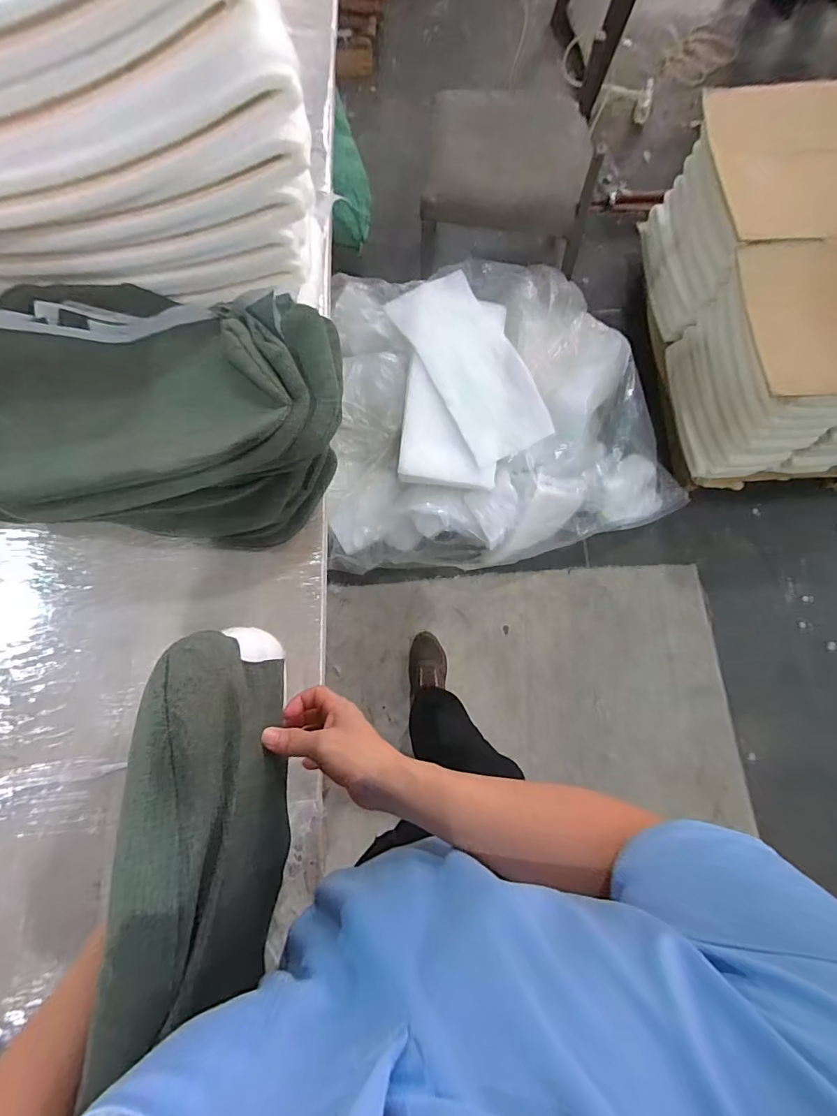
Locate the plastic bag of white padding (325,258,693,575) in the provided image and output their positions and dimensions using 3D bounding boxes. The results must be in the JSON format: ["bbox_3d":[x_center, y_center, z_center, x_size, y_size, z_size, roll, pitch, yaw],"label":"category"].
[{"bbox_3d":[0.300,-0.416,1.357,0.981,0.314,0.826,-1,75,0],"label":"plastic bag of white padding"}]

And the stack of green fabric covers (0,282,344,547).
[{"bbox_3d":[-0.351,-0.214,0.646,0.492,0.165,0.368,7,76,3],"label":"stack of green fabric covers"}]

